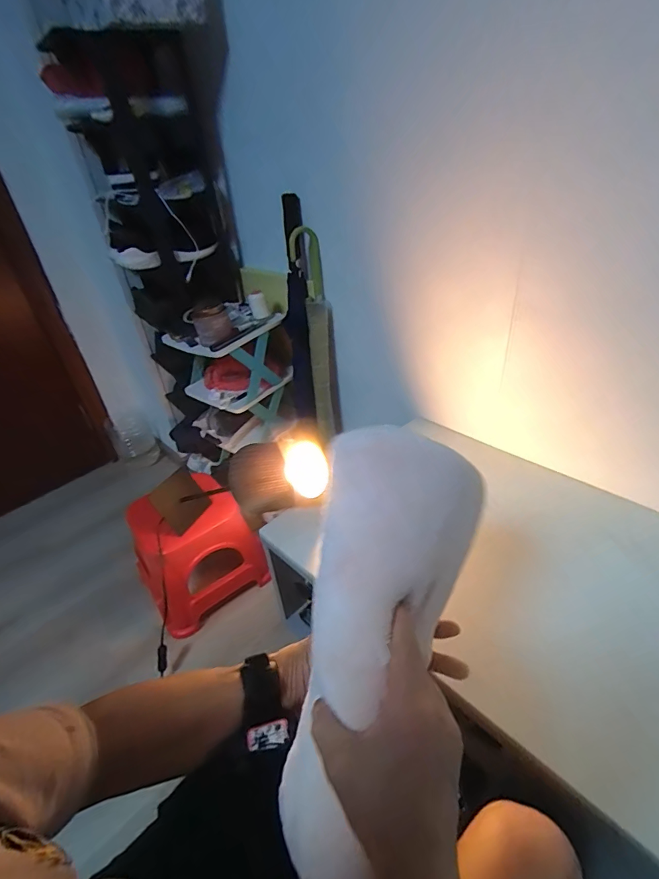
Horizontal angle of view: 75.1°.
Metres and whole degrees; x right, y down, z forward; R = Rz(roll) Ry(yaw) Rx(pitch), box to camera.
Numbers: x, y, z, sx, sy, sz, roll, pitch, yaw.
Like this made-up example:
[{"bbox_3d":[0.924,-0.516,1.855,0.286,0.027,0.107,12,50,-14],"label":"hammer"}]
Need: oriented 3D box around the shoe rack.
[{"bbox_3d":[-0.335,-0.370,1.164,0.402,0.963,0.416,-14,37,-11],"label":"shoe rack"}]

